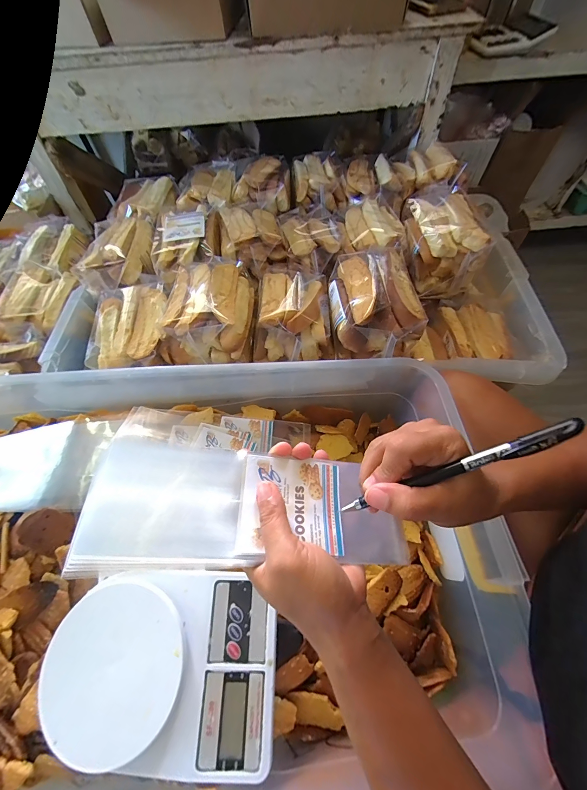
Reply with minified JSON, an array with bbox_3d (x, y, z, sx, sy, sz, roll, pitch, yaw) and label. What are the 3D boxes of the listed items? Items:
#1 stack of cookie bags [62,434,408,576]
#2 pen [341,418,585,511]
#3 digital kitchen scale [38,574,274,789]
[{"bbox_3d":[-0.025,0.083,0.226,0.223,0.006,0.083,9,59,-13],"label":"stack of cookie bags"},{"bbox_3d":[0.106,0.050,0.205,0.157,0.007,0.010,-26,59,16],"label":"pen"},{"bbox_3d":[-0.128,0.257,0.289,0.215,0.034,0.152,-1,60,4],"label":"digital kitchen scale"}]

